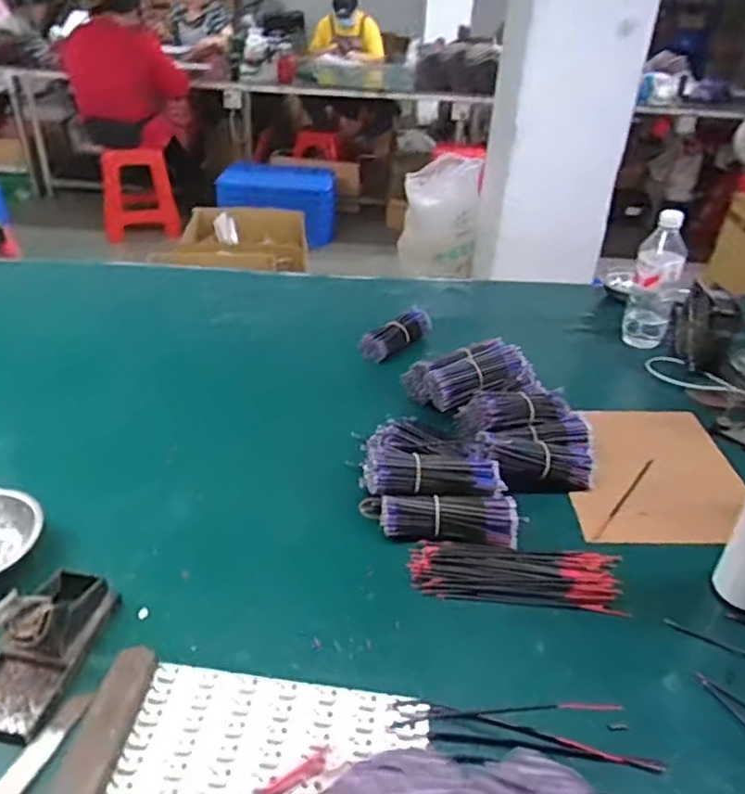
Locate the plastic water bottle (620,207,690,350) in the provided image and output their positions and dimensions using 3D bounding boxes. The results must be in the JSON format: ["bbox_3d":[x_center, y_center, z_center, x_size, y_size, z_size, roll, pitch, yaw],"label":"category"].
[{"bbox_3d":[0.486,-0.195,1.132,0.078,0.239,0.063,21,37,22],"label":"plastic water bottle"}]

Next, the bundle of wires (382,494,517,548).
[{"bbox_3d":[0.086,0.135,0.738,0.150,0.037,0.048,2,34,-4],"label":"bundle of wires"}]

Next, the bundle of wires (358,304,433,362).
[{"bbox_3d":[0.040,-0.103,1.117,0.054,0.050,0.148,27,40,29],"label":"bundle of wires"}]

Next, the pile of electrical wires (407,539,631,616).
[{"bbox_3d":[0.147,0.182,0.692,0.210,0.013,0.077,7,34,2],"label":"pile of electrical wires"}]

